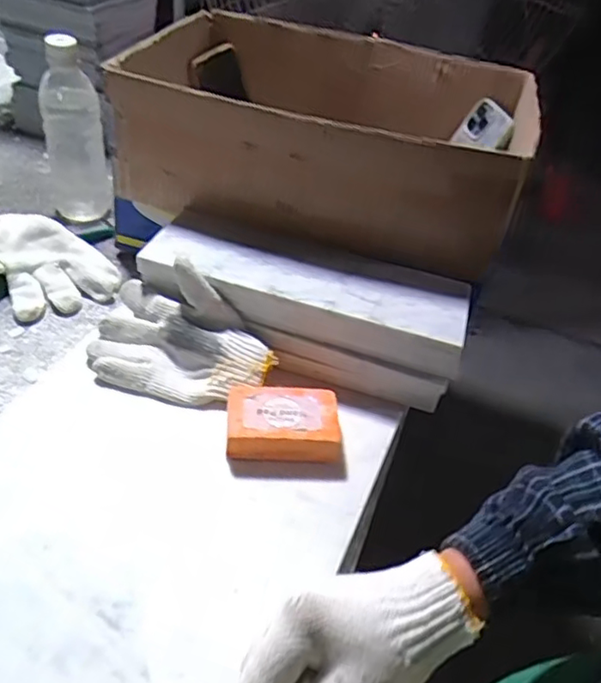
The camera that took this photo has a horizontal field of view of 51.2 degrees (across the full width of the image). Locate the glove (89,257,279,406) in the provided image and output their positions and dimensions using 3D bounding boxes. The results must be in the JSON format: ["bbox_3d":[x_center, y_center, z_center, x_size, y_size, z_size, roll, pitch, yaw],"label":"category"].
[{"bbox_3d":[-0.111,-0.007,0.561,0.172,0.074,0.093,16,42,12],"label":"glove"}]

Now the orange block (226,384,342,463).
[{"bbox_3d":[-0.015,0.069,0.532,0.092,0.032,0.062,3,41,-4],"label":"orange block"}]

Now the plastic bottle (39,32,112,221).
[{"bbox_3d":[-0.258,-0.235,0.712,0.062,0.192,0.076,-10,43,-17],"label":"plastic bottle"}]

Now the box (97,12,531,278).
[{"bbox_3d":[0.041,-0.256,0.720,0.413,0.125,0.332,16,42,9],"label":"box"}]

